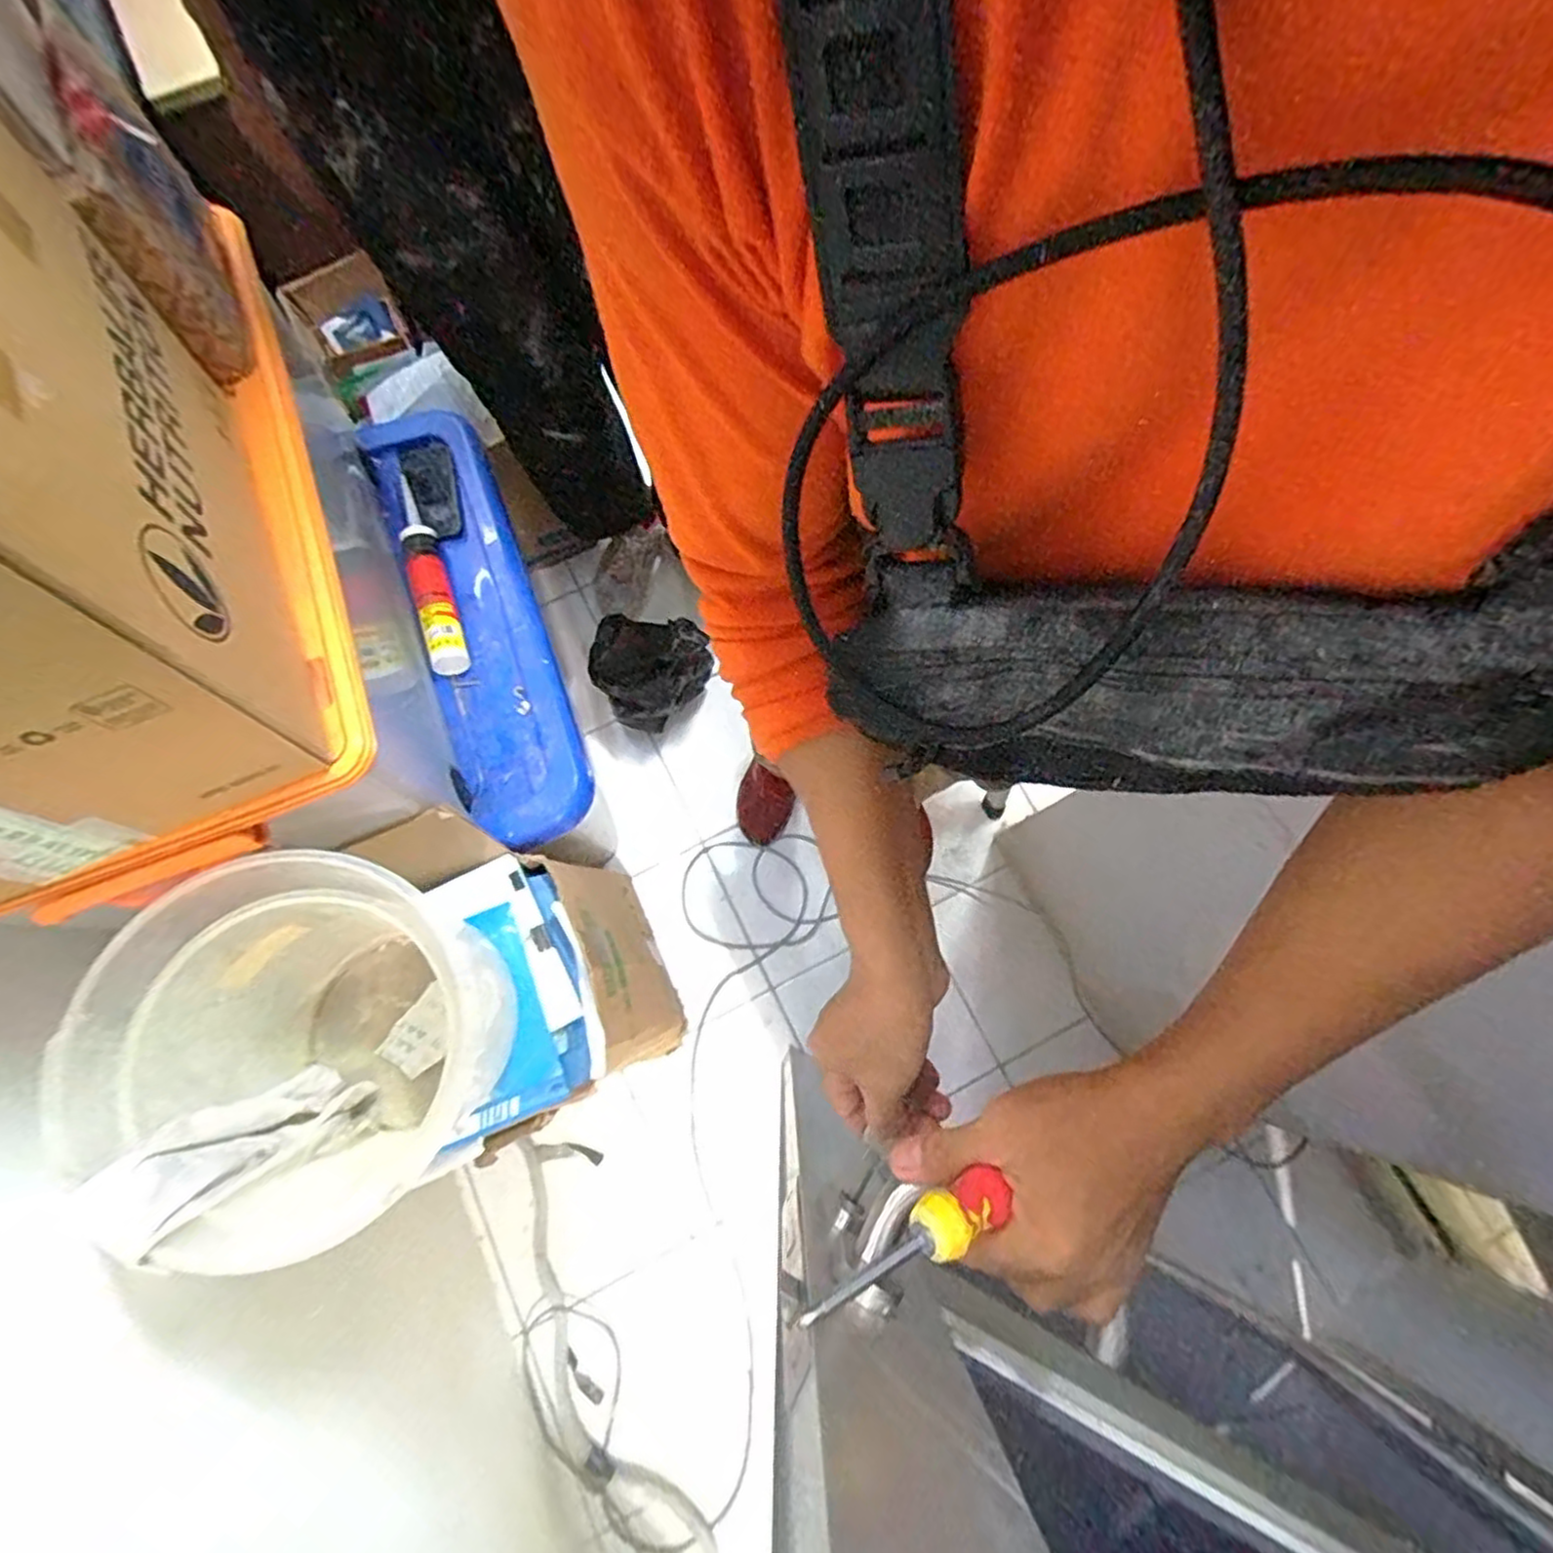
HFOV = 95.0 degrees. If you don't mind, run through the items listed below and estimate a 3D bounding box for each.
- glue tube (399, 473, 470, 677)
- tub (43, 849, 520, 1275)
[{"bbox_3d":[-0.492,-0.296,0.998,0.045,0.060,0.318,-17,76,-4],"label":"glue tube"},{"bbox_3d":[-0.391,0.237,0.675,0.273,0.290,0.263,0,75,1],"label":"tub"}]

